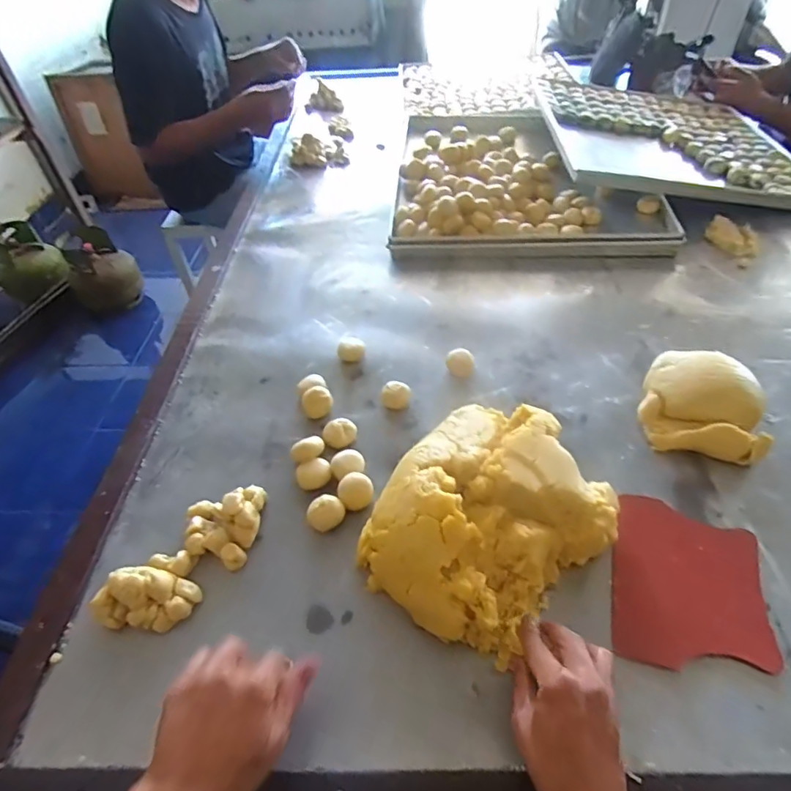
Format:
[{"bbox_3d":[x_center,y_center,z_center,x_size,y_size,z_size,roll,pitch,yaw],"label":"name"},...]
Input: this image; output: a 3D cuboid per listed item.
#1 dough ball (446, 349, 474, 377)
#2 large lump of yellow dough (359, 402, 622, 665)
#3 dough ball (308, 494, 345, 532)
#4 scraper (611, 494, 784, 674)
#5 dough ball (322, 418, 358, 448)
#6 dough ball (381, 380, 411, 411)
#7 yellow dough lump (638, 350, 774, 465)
[{"bbox_3d":[0.089,-0.040,0.698,0.036,0.033,0.037,-3,47,3],"label":"dough ball"},{"bbox_3d":[0.088,0.114,0.498,0.230,0.075,0.191,-38,55,-26],"label":"large lump of yellow dough"},{"bbox_3d":[-0.075,0.130,0.554,0.038,0.027,0.035,-3,47,3],"label":"dough ball"},{"bbox_3d":[0.281,0.176,0.486,0.131,0.004,0.165,10,49,14],"label":"scraper"},{"bbox_3d":[-0.069,0.048,0.627,0.041,0.023,0.034,-15,48,-8],"label":"dough ball"},{"bbox_3d":[0.001,0.000,0.667,0.036,0.025,0.032,2,48,7],"label":"dough ball"},{"bbox_3d":[0.367,0.010,0.604,0.128,0.060,0.128,15,51,18],"label":"yellow dough lump"}]

